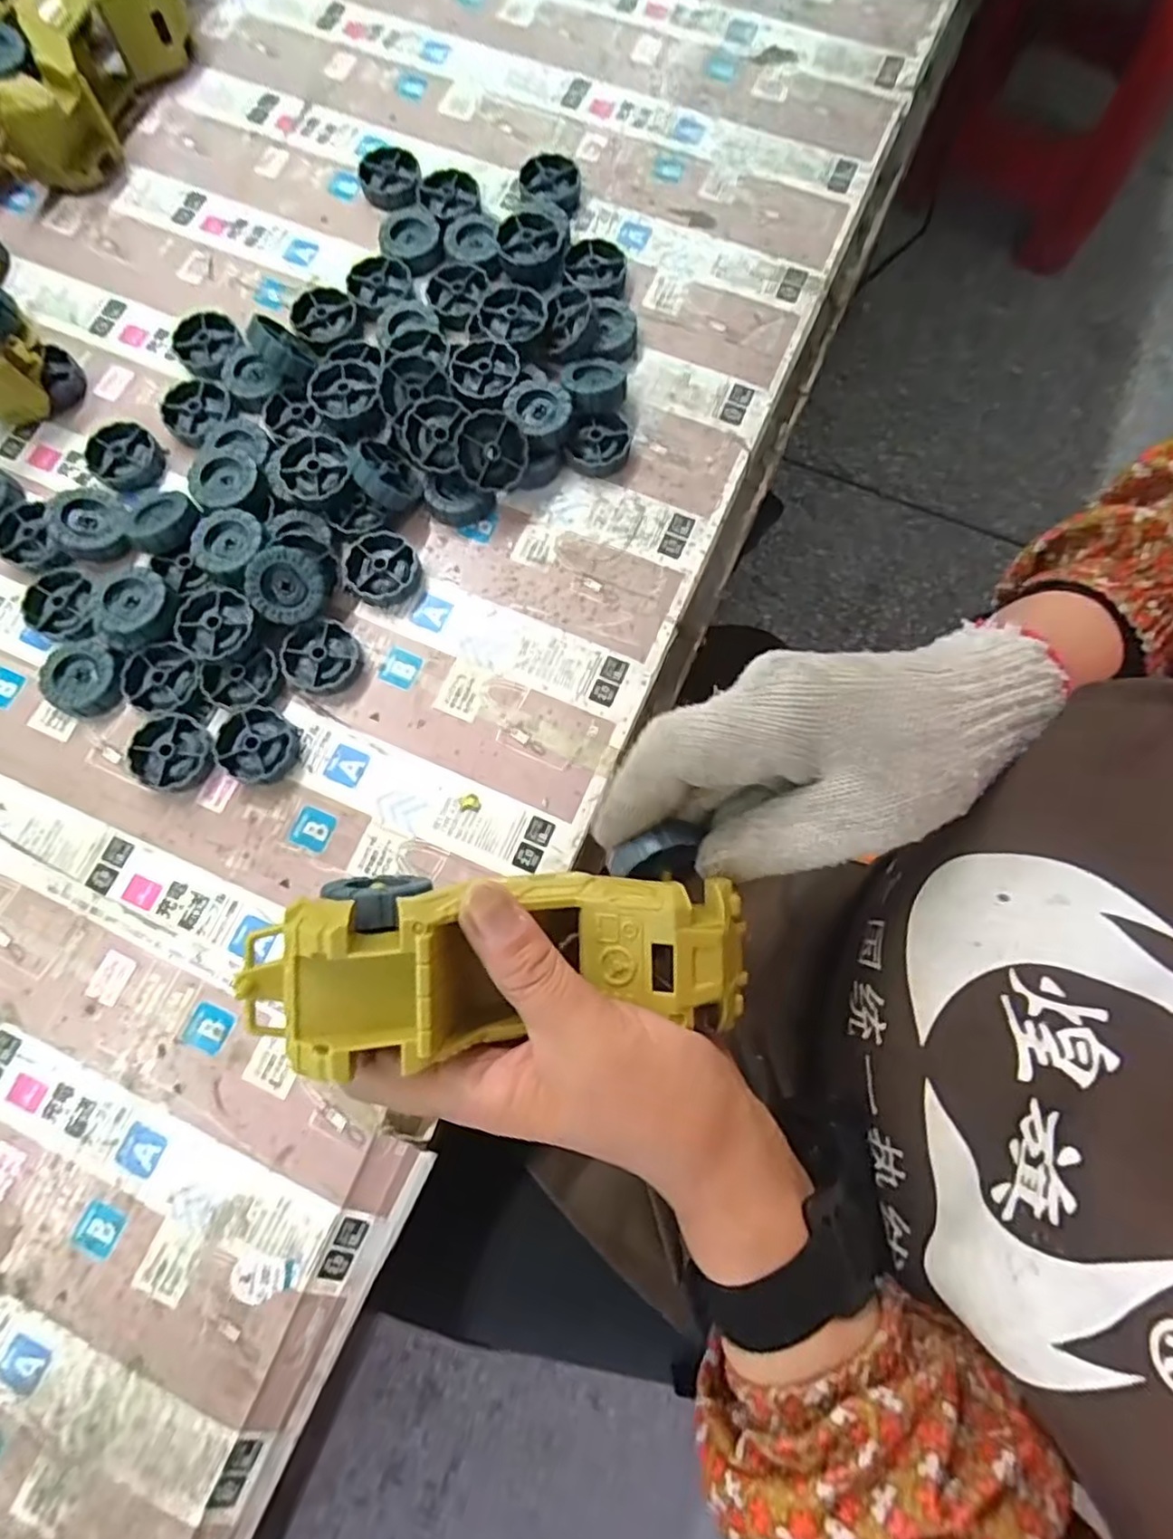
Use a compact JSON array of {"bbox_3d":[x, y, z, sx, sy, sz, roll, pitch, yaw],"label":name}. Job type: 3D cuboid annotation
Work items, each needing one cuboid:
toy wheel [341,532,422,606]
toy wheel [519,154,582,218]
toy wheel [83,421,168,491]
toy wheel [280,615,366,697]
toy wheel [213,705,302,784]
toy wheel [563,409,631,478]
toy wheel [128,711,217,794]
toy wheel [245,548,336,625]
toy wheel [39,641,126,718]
[{"bbox_3d":[-0.113,-0.110,0.375,0.039,0.012,0.041,0,78,1],"label":"toy wheel"},{"bbox_3d":[-0.023,-0.370,0.429,0.038,0.010,0.041,0,78,1],"label":"toy wheel"},{"bbox_3d":[-0.265,-0.179,0.392,0.041,0.012,0.038,0,78,1],"label":"toy wheel"},{"bbox_3d":[-0.139,-0.060,0.362,0.039,0.012,0.040,0,78,1],"label":"toy wheel"},{"bbox_3d":[-0.169,-0.013,0.350,0.041,0.010,0.038,0,78,1],"label":"toy wheel"},{"bbox_3d":[0.006,-0.188,0.394,0.036,0.013,0.034,6,78,2],"label":"toy wheel"},{"bbox_3d":[-0.211,-0.008,0.349,0.041,0.010,0.038,0,78,1],"label":"toy wheel"},{"bbox_3d":[-0.155,-0.096,0.354,0.039,0.012,0.037,-5,108,-14],"label":"toy wheel"},{"bbox_3d":[-0.264,-0.048,0.358,0.039,0.011,0.038,0,78,1],"label":"toy wheel"}]

